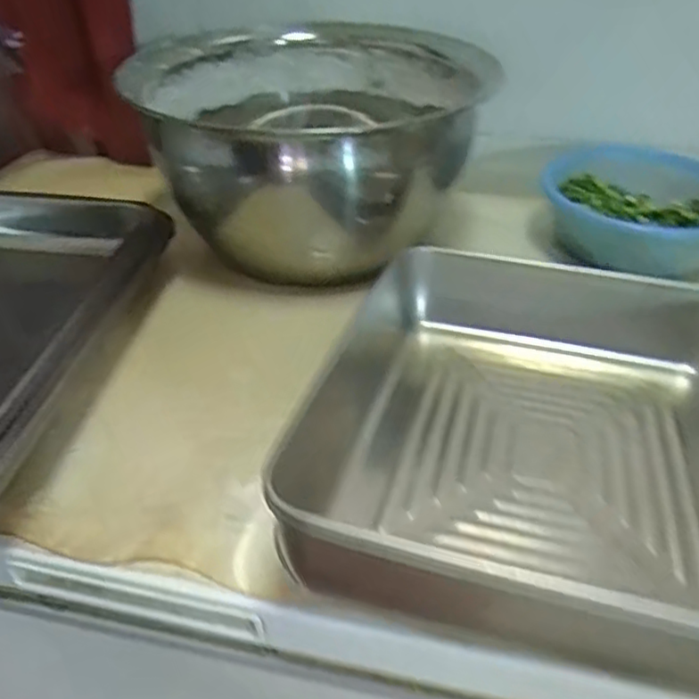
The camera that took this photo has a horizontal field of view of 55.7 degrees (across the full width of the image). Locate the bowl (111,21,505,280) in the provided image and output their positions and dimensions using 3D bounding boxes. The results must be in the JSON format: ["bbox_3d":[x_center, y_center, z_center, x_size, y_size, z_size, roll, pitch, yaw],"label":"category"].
[{"bbox_3d":[-0.043,-0.197,0.616,0.281,0.151,0.277,0,39,0],"label":"bowl"}]

